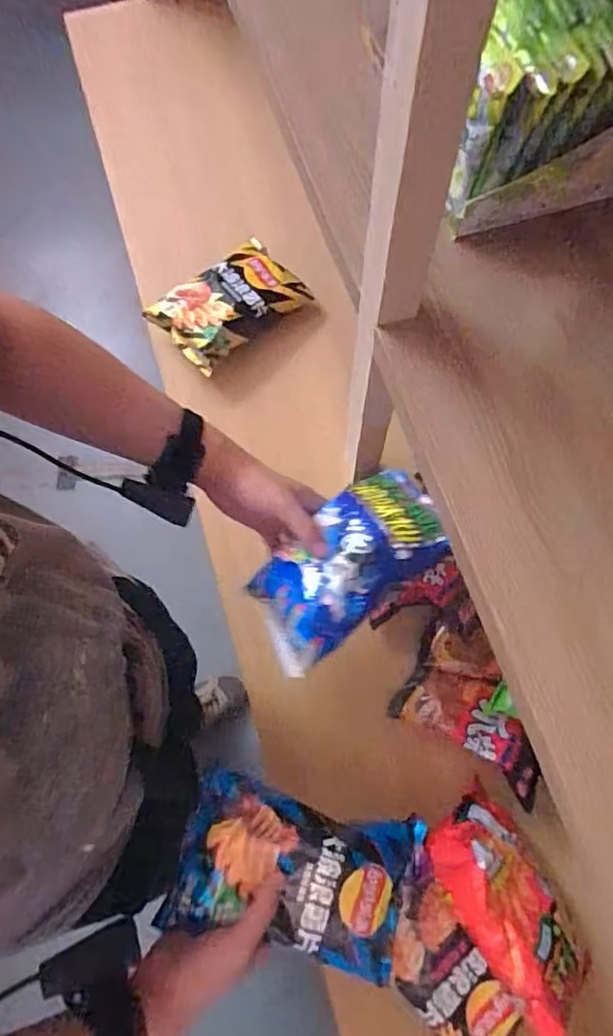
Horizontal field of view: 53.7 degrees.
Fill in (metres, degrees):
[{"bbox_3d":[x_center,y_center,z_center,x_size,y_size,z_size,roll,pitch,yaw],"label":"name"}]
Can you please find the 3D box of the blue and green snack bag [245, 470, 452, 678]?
[{"bbox_3d":[0.040,0.041,0.568,0.206,0.050,0.116,-40,64,-4],"label":"blue and green snack bag"}]

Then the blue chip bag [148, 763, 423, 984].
[{"bbox_3d":[-0.010,0.307,0.523,0.198,0.048,0.122,15,72,4],"label":"blue chip bag"}]

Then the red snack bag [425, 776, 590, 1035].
[{"bbox_3d":[0.198,0.363,0.573,0.121,0.055,0.188,-19,66,-48],"label":"red snack bag"}]

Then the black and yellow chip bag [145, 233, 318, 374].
[{"bbox_3d":[-0.109,-0.307,0.850,0.196,0.040,0.131,-40,77,-13],"label":"black and yellow chip bag"}]

